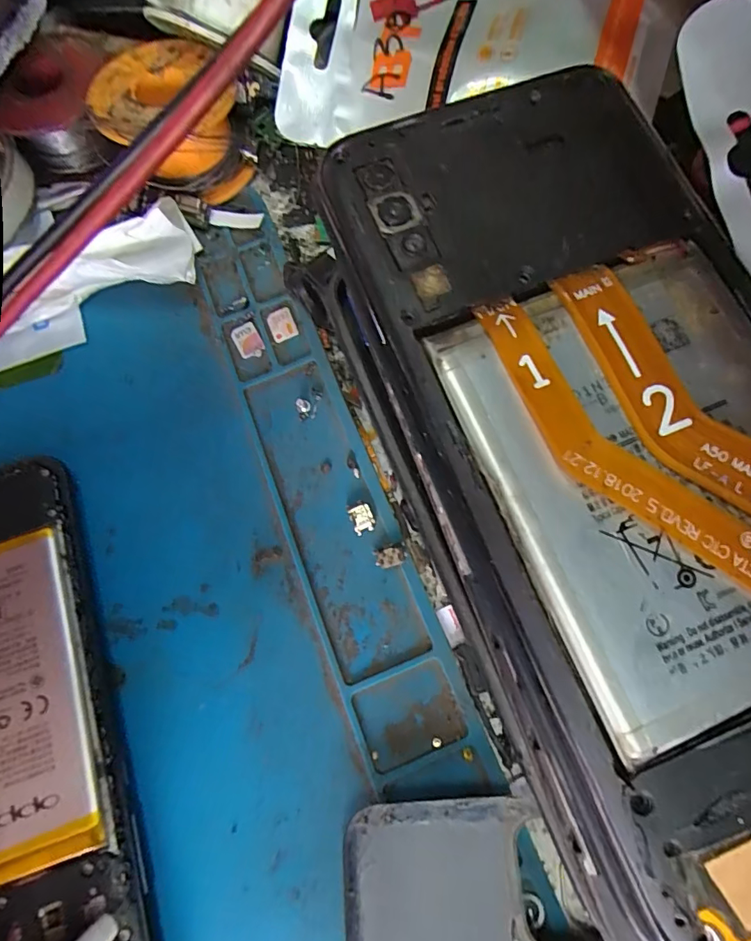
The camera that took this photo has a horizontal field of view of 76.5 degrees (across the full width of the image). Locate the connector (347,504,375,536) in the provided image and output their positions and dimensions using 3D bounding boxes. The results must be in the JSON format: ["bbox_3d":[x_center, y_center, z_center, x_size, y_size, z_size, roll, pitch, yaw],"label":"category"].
[{"bbox_3d":[-0.004,0.015,0.147,0.007,0.004,0.008,-19,72,-4],"label":"connector"}]

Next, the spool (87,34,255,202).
[{"bbox_3d":[-0.075,-0.133,0.184,0.053,0.029,0.051,-1,73,3],"label":"spool"}]

